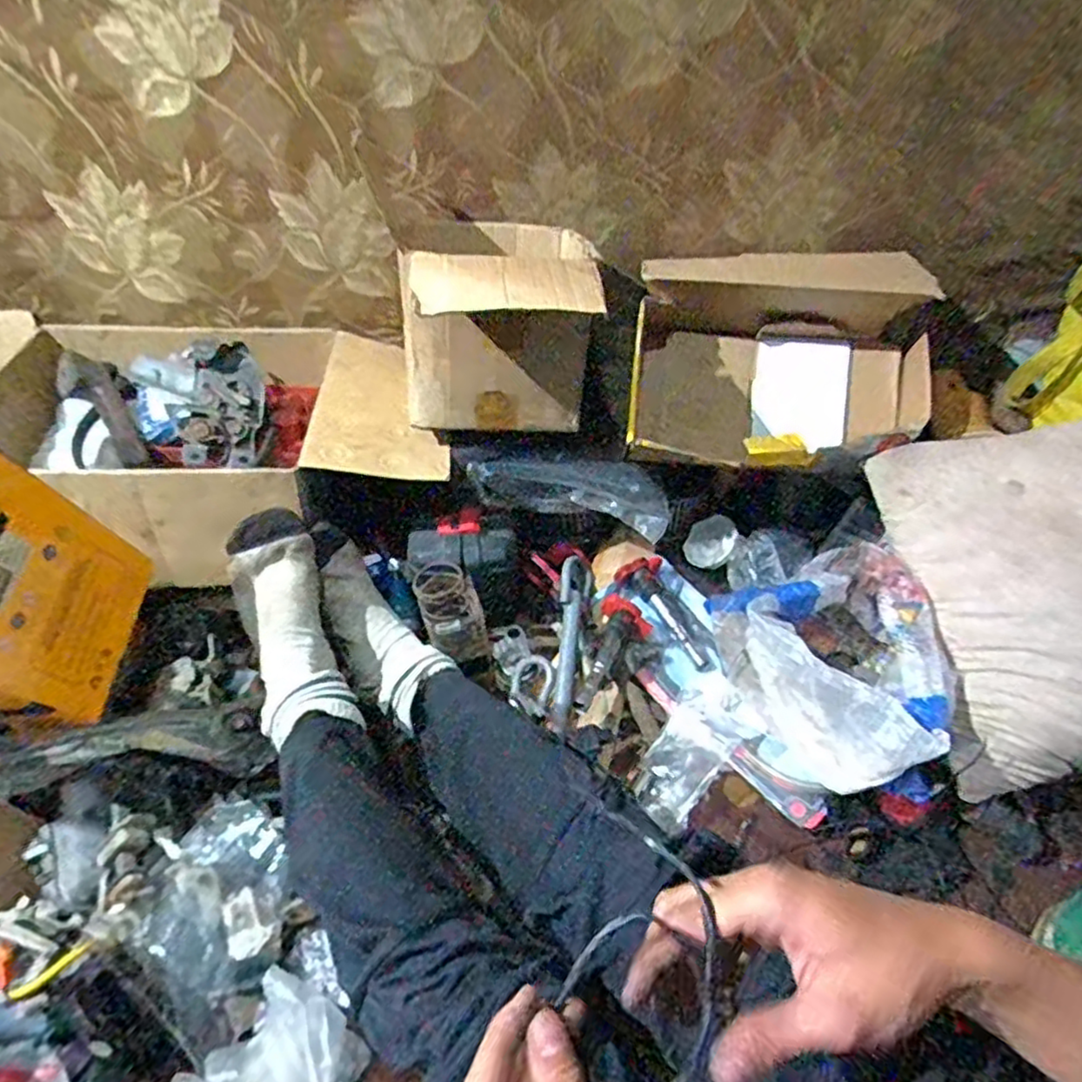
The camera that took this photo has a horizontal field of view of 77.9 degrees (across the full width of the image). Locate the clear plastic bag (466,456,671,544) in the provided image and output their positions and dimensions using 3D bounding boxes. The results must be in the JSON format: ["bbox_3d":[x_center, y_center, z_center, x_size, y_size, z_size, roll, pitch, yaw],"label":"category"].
[{"bbox_3d":[0.042,-0.065,0.856,0.270,0.085,0.042,9,46,-9],"label":"clear plastic bag"}]

